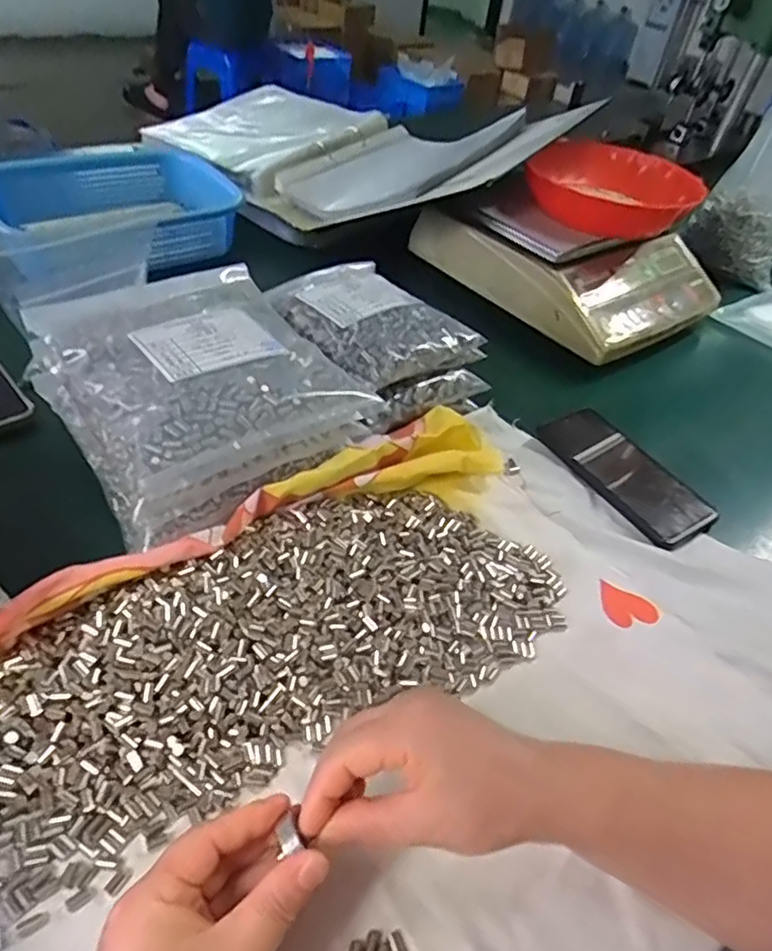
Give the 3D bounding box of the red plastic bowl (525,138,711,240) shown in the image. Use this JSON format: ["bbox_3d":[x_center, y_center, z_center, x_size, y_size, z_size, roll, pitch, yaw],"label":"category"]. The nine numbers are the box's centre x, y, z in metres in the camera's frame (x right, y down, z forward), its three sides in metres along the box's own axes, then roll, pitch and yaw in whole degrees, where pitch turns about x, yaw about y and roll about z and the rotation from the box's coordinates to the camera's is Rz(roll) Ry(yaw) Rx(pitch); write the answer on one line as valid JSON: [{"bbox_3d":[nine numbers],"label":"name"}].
[{"bbox_3d":[0.277,-0.357,0.788,0.196,0.060,0.196,5,44,-5],"label":"red plastic bowl"}]

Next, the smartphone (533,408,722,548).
[{"bbox_3d":[0.217,-0.005,0.578,0.079,0.011,0.162,-20,50,-26],"label":"smartphone"}]

